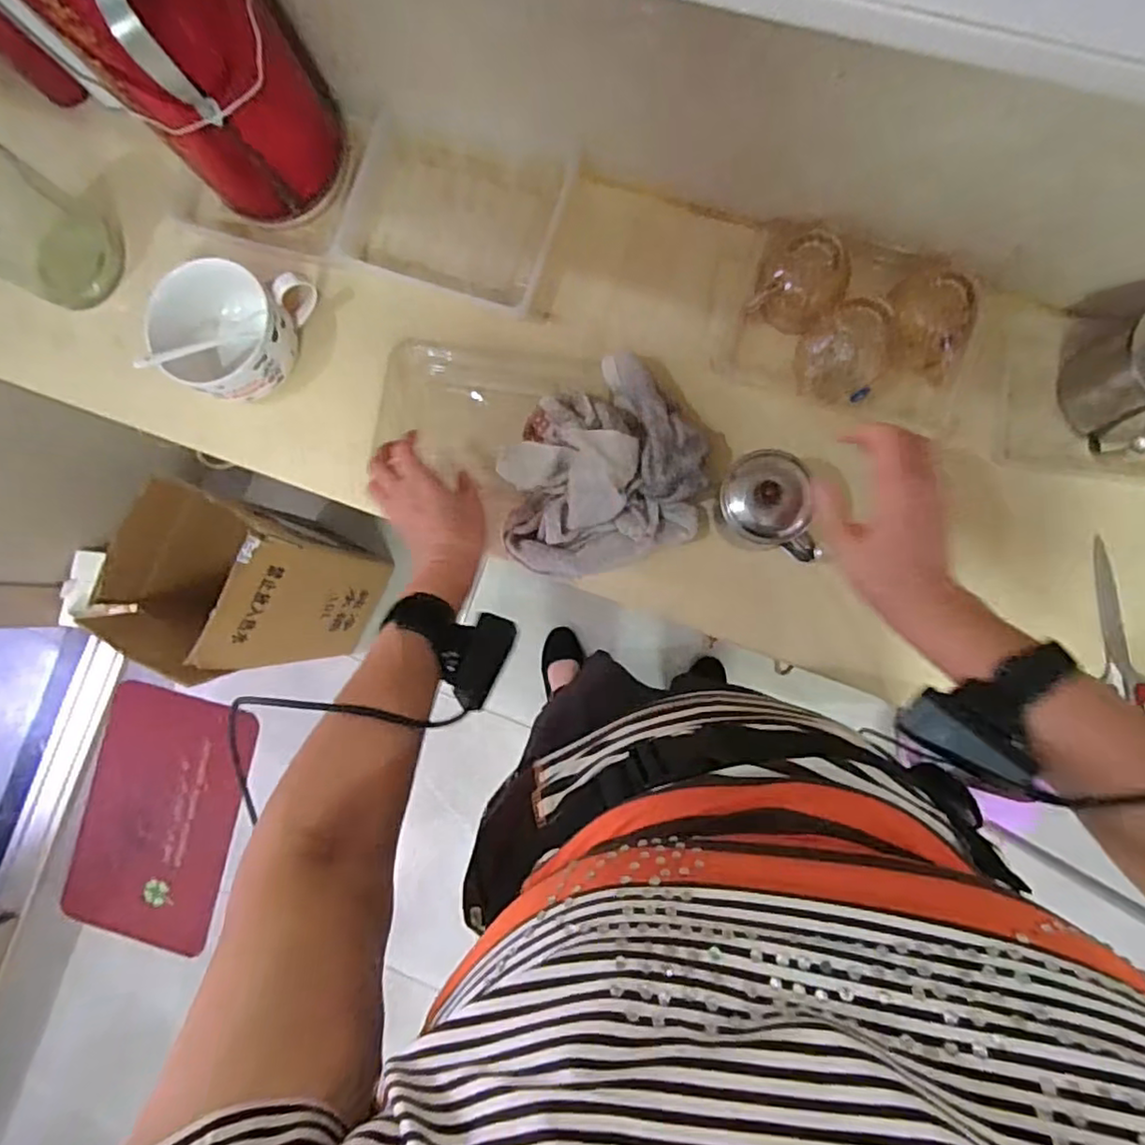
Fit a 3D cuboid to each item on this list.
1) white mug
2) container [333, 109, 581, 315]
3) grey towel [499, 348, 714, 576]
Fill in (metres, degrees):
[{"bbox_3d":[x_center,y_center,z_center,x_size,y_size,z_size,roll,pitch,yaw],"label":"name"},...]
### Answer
[{"bbox_3d":[-0.342,-0.243,0.651,0.118,0.081,0.137,14,88,6],"label":"white mug"},{"bbox_3d":[-0.126,-0.384,0.670,0.230,0.037,0.186,17,89,6],"label":"container"},{"bbox_3d":[0.020,-0.100,0.600,0.190,0.071,0.179,-19,85,4],"label":"grey towel"}]

